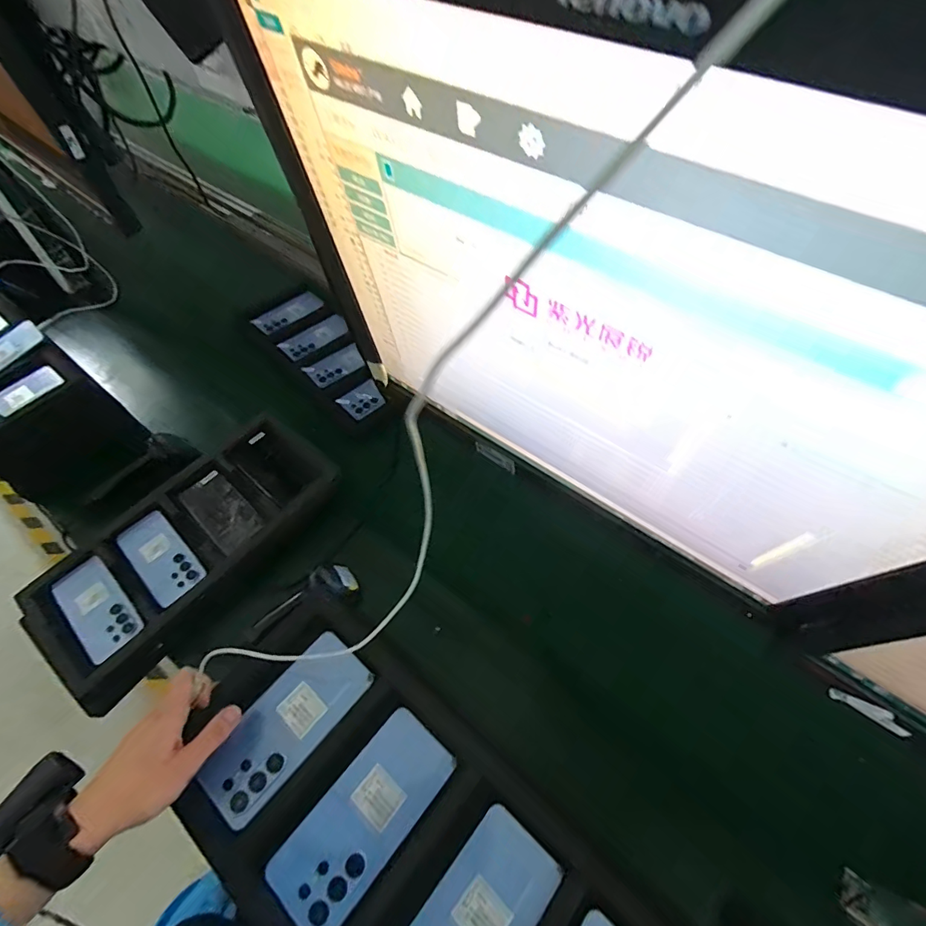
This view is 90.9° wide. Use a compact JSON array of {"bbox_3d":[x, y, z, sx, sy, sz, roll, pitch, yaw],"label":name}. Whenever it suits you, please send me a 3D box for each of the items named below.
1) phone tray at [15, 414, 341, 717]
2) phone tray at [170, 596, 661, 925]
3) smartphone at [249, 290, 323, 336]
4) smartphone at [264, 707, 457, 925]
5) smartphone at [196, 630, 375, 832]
[{"bbox_3d":[-0.458,0.130,0.787,0.239,0.089,0.499,35,63,20],"label":"phone tray"},{"bbox_3d":[-0.048,0.342,0.388,0.482,0.019,0.213,37,64,22],"label":"phone tray"},{"bbox_3d":[-0.438,-0.376,1.143,0.169,0.012,0.087,-32,62,-7],"label":"smartphone"},{"bbox_3d":[-0.088,0.319,0.413,0.077,0.006,0.167,36,63,20],"label":"smartphone"},{"bbox_3d":[-0.175,0.260,0.457,0.076,0.009,0.168,36,63,21],"label":"smartphone"}]

